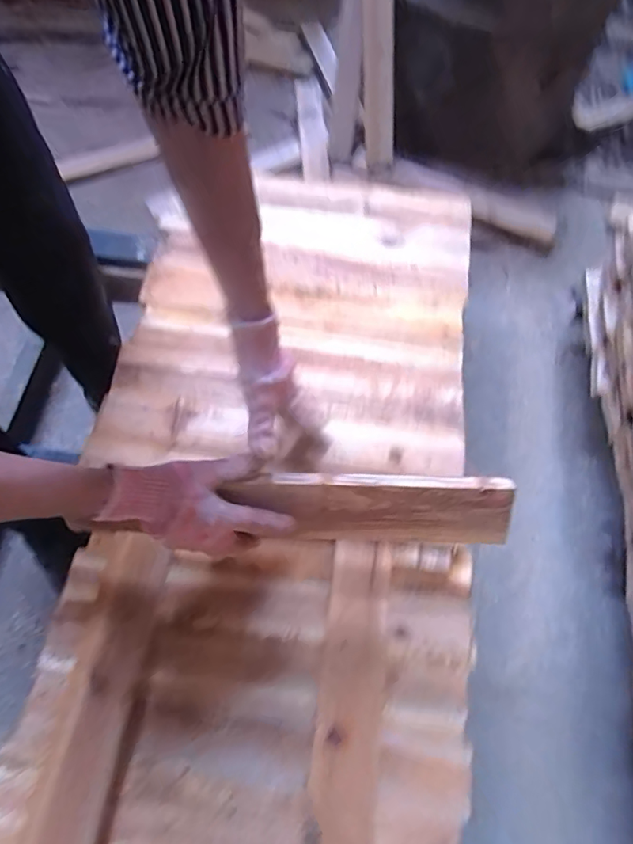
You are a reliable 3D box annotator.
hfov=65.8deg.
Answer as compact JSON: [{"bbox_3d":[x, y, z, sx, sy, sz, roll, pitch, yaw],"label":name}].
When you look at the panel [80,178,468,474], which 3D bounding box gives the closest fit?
[{"bbox_3d":[-0.019,-0.177,0.732,0.477,0.024,0.529,8,66,3],"label":"panel"}]

